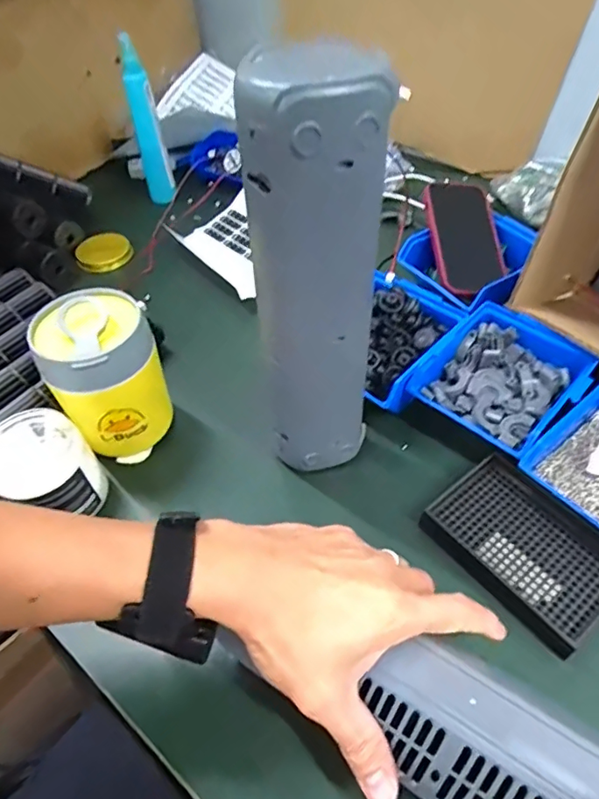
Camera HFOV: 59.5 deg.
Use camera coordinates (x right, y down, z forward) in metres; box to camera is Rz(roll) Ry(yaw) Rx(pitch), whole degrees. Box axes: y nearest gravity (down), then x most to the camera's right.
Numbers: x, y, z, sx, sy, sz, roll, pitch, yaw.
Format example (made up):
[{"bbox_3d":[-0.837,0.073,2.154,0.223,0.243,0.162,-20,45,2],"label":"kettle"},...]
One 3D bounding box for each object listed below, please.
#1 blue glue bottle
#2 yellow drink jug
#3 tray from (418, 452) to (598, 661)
[{"bbox_3d":[-0.208,-0.372,0.712,0.041,0.183,0.053,-14,50,-9],"label":"blue glue bottle"},{"bbox_3d":[-0.164,-0.015,0.458,0.090,0.139,0.084,-14,50,-9],"label":"yellow drink jug"},{"bbox_3d":[0.176,0.111,0.406,0.097,0.018,0.133,-33,56,-23],"label":"tray"}]

